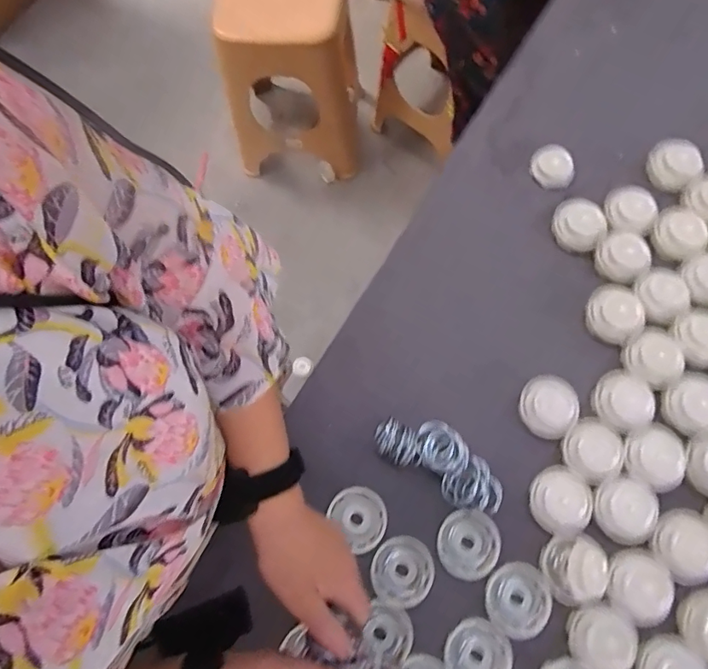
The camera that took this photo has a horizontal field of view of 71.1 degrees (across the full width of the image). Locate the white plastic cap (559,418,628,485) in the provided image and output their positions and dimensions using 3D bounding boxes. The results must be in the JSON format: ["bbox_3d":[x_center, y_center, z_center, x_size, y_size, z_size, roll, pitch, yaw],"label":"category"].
[{"bbox_3d":[0.253,0.119,0.517,0.065,0.019,0.059,-41,74,-9],"label":"white plastic cap"}]

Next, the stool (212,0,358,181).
[{"bbox_3d":[-0.151,-0.608,1.219,0.303,0.427,0.261,-6,72,2],"label":"stool"}]

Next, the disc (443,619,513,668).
[{"bbox_3d":[0.119,0.312,0.476,0.064,0.011,0.063,-1,72,4],"label":"disc"}]

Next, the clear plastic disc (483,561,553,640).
[{"bbox_3d":[0.162,0.261,0.489,0.063,0.007,0.066,-1,72,4],"label":"clear plastic disc"}]

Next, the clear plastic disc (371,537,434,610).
[{"bbox_3d":[0.049,0.241,0.506,0.060,0.009,0.063,-1,72,4],"label":"clear plastic disc"}]

